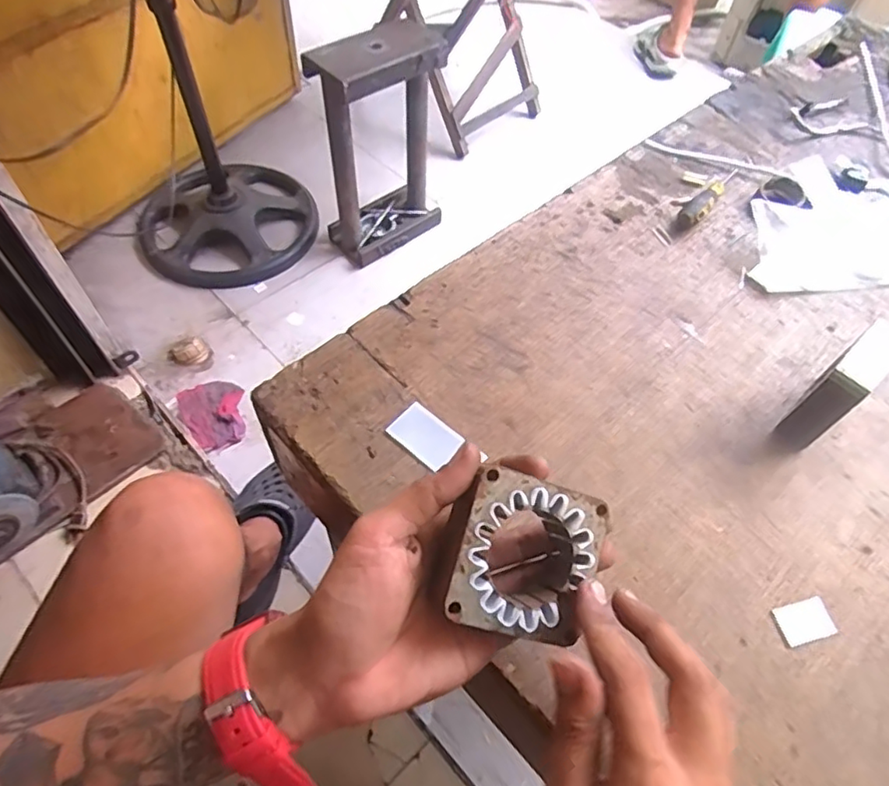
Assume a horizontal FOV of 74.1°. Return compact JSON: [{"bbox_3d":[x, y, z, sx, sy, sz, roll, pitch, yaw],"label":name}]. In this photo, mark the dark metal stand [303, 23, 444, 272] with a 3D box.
[{"bbox_3d":[-0.130,-0.523,1.256,0.151,0.451,0.263,38,62,20],"label":"dark metal stand"}]

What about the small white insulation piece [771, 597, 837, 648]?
[{"bbox_3d":[0.217,0.137,0.353,0.033,0.004,0.022,-11,58,-11],"label":"small white insulation piece"}]

